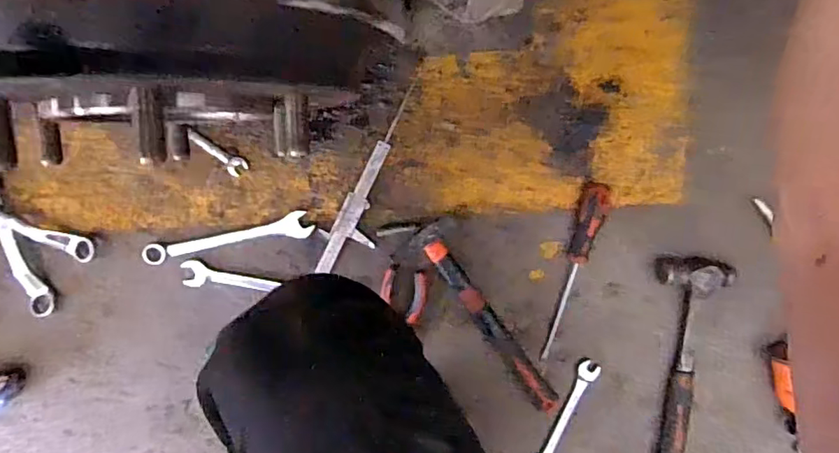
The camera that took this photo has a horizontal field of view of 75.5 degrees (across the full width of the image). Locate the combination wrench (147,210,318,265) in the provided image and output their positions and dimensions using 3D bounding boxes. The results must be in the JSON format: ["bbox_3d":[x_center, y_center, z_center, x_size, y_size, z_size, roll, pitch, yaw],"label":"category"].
[{"bbox_3d":[-0.237,0.015,0.672,0.205,0.014,0.031,-11,97,-2],"label":"combination wrench"}]

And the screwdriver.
[{"bbox_3d":[0.201,0.061,0.693,0.038,0.028,0.234,13,96,-5],"label":"screwdriver"}]

